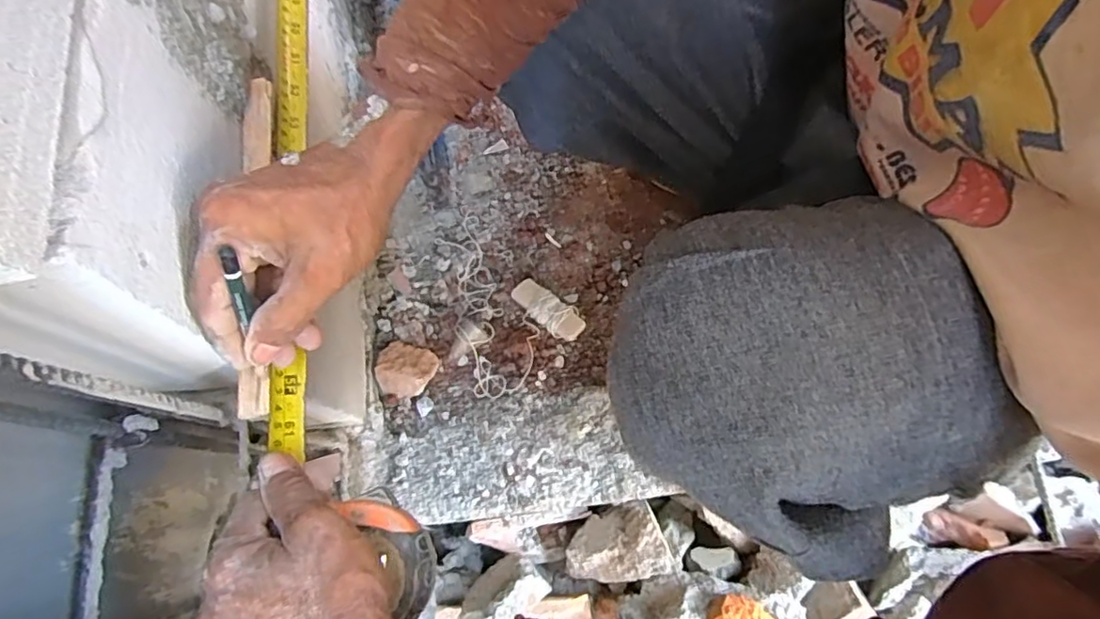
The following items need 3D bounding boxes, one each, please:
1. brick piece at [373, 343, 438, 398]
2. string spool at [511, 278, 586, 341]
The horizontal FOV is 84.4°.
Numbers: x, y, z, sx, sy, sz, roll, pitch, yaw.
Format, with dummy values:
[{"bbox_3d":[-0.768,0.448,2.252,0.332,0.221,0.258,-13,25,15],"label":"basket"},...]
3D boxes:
[{"bbox_3d":[-0.147,0.062,0.616,0.057,0.022,0.052,0,73,-2],"label":"brick piece"},{"bbox_3d":[-0.003,0.002,0.669,0.086,0.028,0.036,38,76,9],"label":"string spool"}]

